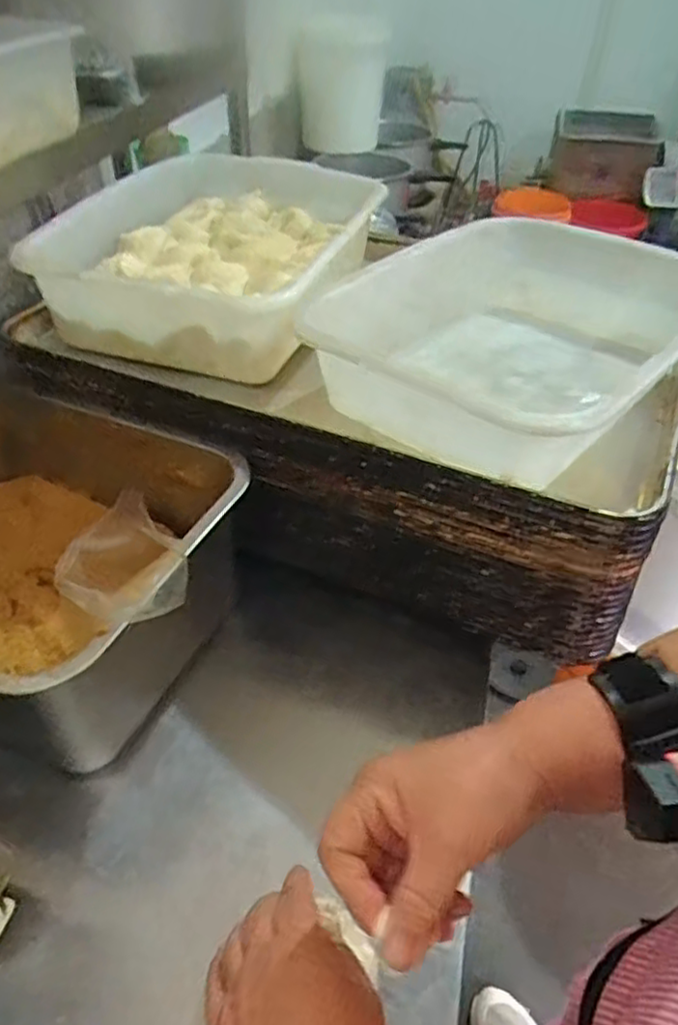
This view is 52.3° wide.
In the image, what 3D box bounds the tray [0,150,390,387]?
[{"bbox_3d":[-0.114,-0.267,0.711,0.272,0.087,0.364,8,42,8],"label":"tray"}]

